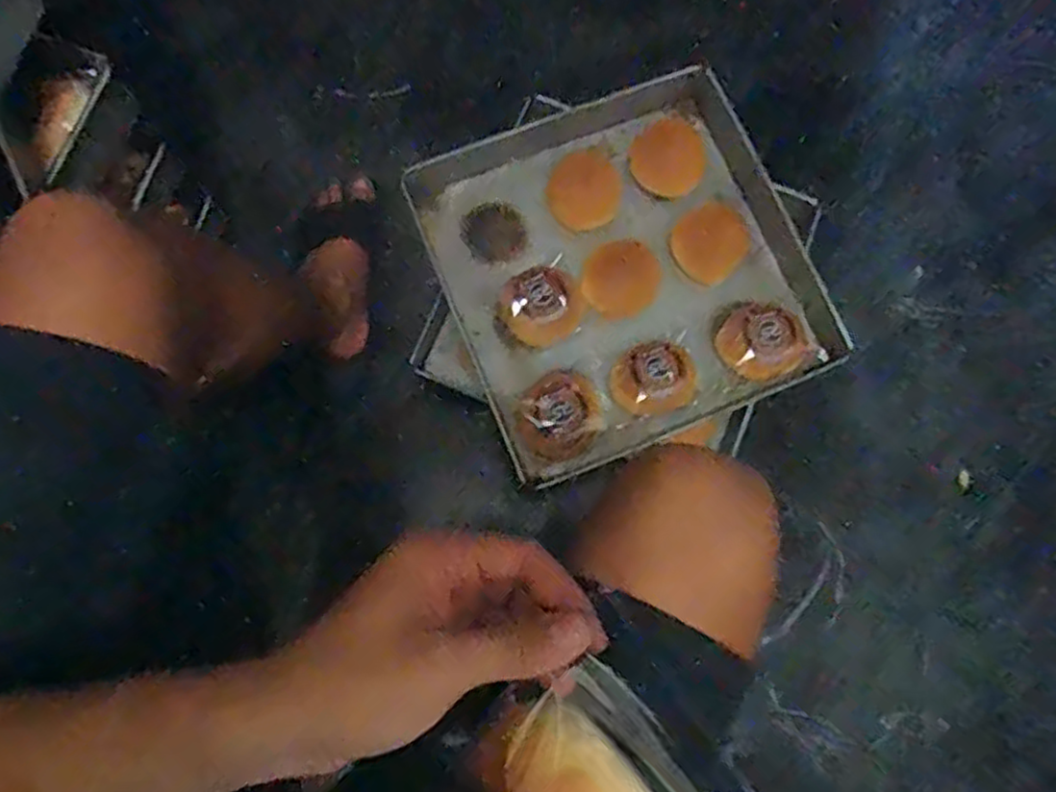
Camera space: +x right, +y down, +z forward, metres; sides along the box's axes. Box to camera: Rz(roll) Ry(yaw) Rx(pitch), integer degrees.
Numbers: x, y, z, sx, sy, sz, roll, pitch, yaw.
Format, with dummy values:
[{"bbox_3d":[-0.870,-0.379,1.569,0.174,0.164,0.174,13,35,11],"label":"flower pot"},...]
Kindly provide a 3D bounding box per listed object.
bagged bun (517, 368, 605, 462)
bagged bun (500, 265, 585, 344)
[{"bbox_3d":[0.038,0.026,0.858,0.094,0.059,0.104,40,81,7],"label":"bagged bun"},{"bbox_3d":[0.017,-0.114,0.886,0.098,0.072,0.095,0,78,-1],"label":"bagged bun"}]

